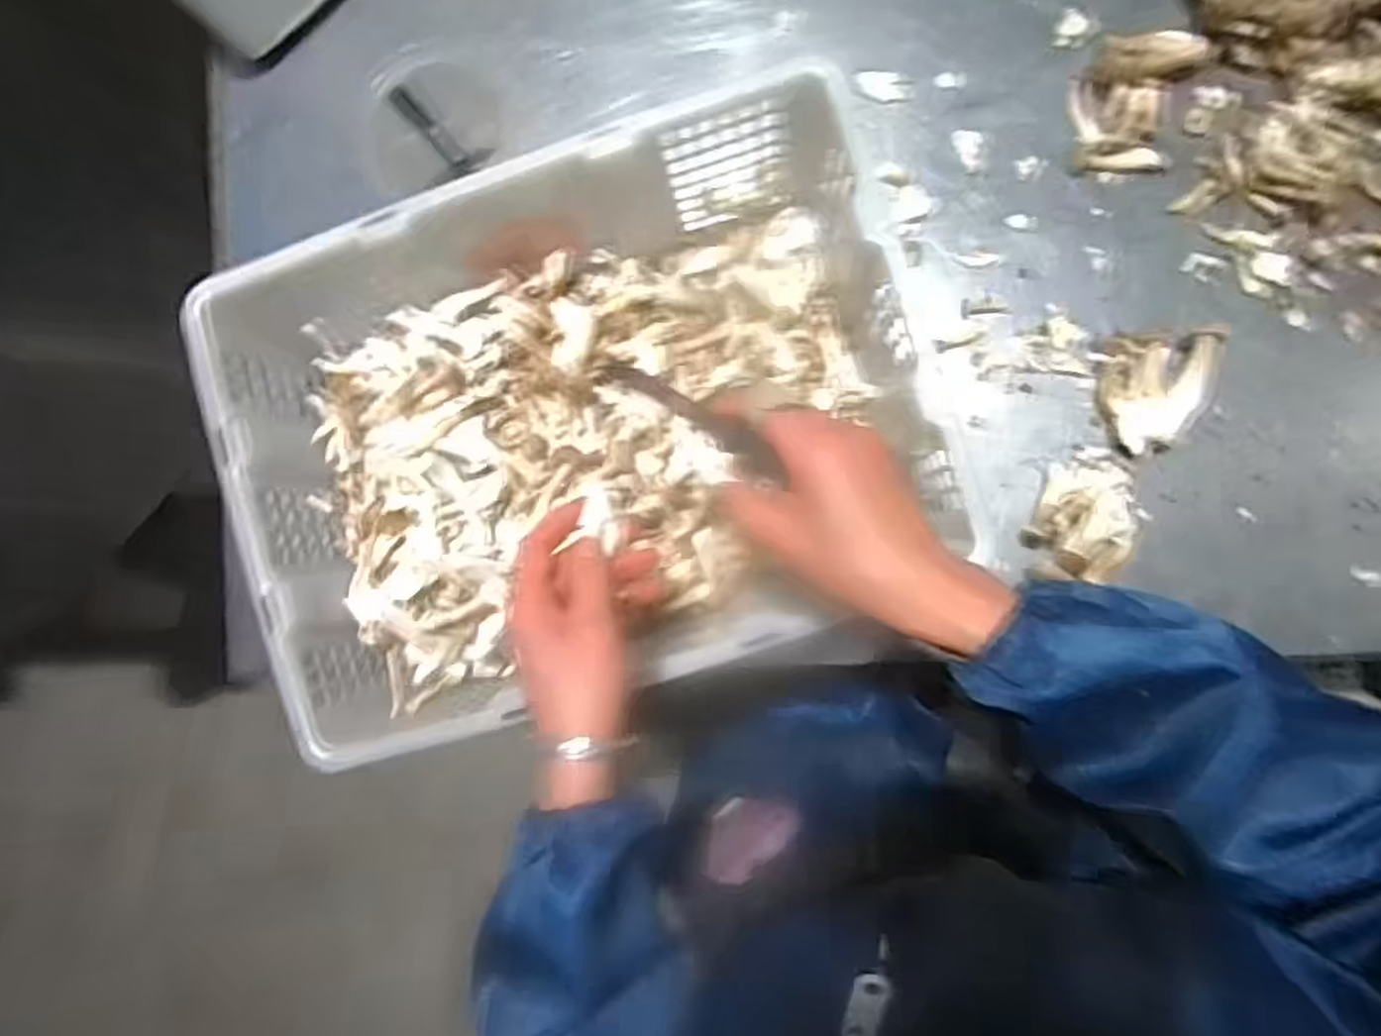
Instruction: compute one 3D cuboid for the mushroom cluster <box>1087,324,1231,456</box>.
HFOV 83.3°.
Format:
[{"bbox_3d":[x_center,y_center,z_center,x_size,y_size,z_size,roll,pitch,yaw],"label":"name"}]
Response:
[{"bbox_3d":[0.360,-0.101,0.593,0.085,0.035,0.087,-13,87,7],"label":"mushroom cluster"}]

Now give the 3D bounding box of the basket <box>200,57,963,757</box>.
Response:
[{"bbox_3d":[-0.061,-0.073,0.595,0.499,0.190,0.368,-14,87,7],"label":"basket"}]

